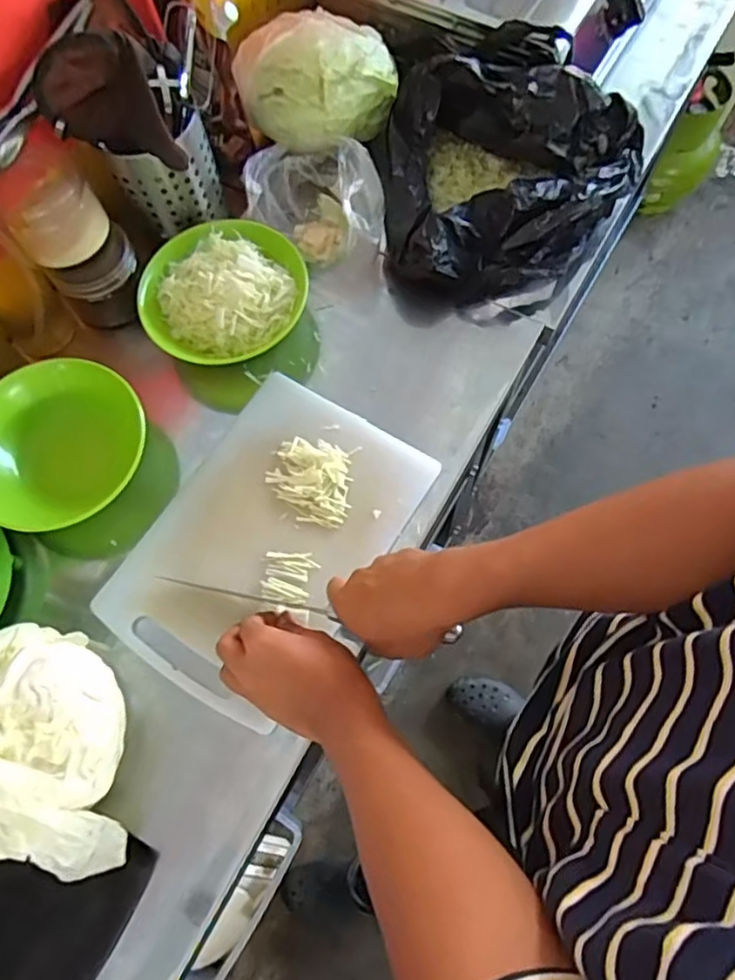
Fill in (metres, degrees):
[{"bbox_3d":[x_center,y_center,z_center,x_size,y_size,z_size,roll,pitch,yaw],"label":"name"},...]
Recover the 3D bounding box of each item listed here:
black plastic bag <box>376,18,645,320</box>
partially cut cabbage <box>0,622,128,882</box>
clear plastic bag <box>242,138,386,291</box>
[{"bbox_3d":[0.139,-0.341,0.681,0.227,0.127,0.275,37,75,13],"label":"black plastic bag"},{"bbox_3d":[-0.278,0.204,0.501,0.152,0.092,0.181,-2,70,0],"label":"partially cut cabbage"},{"bbox_3d":[-0.048,-0.312,0.689,0.147,0.096,0.115,22,72,9],"label":"clear plastic bag"}]

